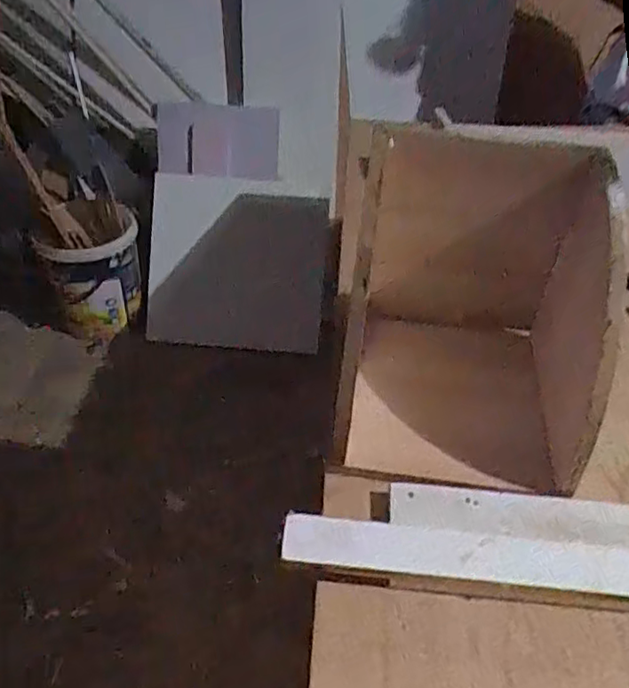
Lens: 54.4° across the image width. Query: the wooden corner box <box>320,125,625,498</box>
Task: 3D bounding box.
[{"bbox_3d":[0.193,-0.048,0.739,0.277,0.279,0.314,10,41,7],"label":"wooden corner box"}]

